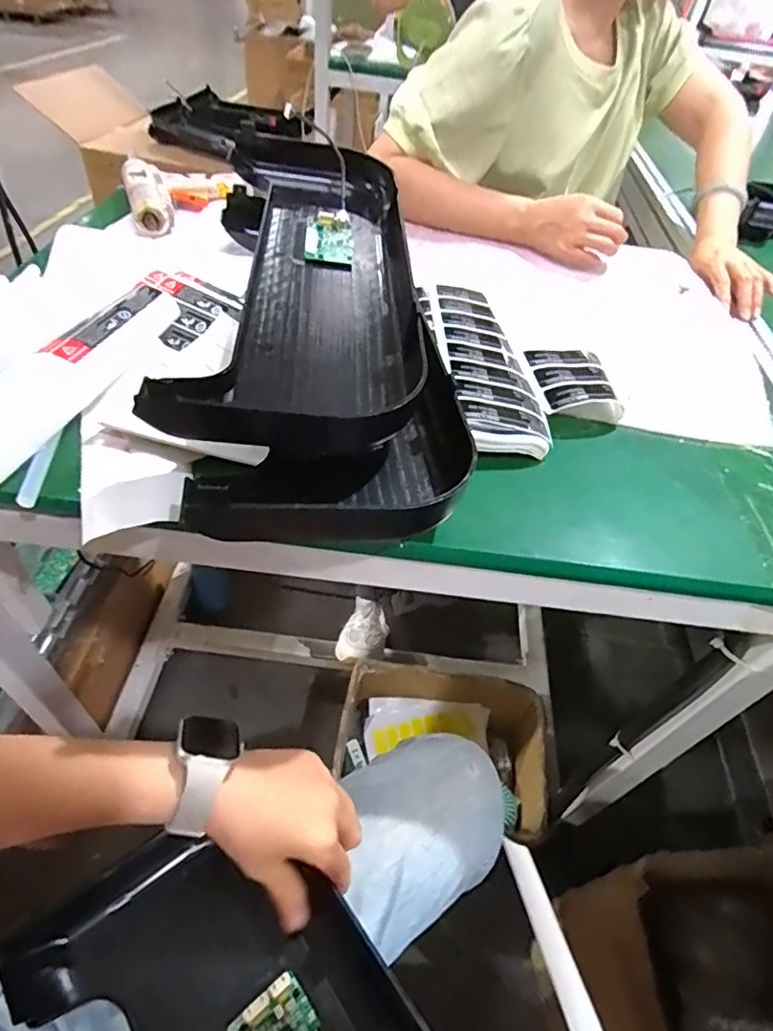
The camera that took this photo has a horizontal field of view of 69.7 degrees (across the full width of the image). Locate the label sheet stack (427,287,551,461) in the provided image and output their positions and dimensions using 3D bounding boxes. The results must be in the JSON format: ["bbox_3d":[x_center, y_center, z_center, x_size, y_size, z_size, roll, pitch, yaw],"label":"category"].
[{"bbox_3d":[0.089,-0.142,0.516,0.078,0.033,0.227,-1,47,-8],"label":"label sheet stack"}]

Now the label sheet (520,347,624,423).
[{"bbox_3d":[0.170,-0.121,0.516,0.078,0.029,0.079,-8,49,-15],"label":"label sheet"}]

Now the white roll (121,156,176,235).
[{"bbox_3d":[-0.309,-0.412,0.717,0.055,0.037,0.161,-13,50,-18],"label":"white roll"}]

